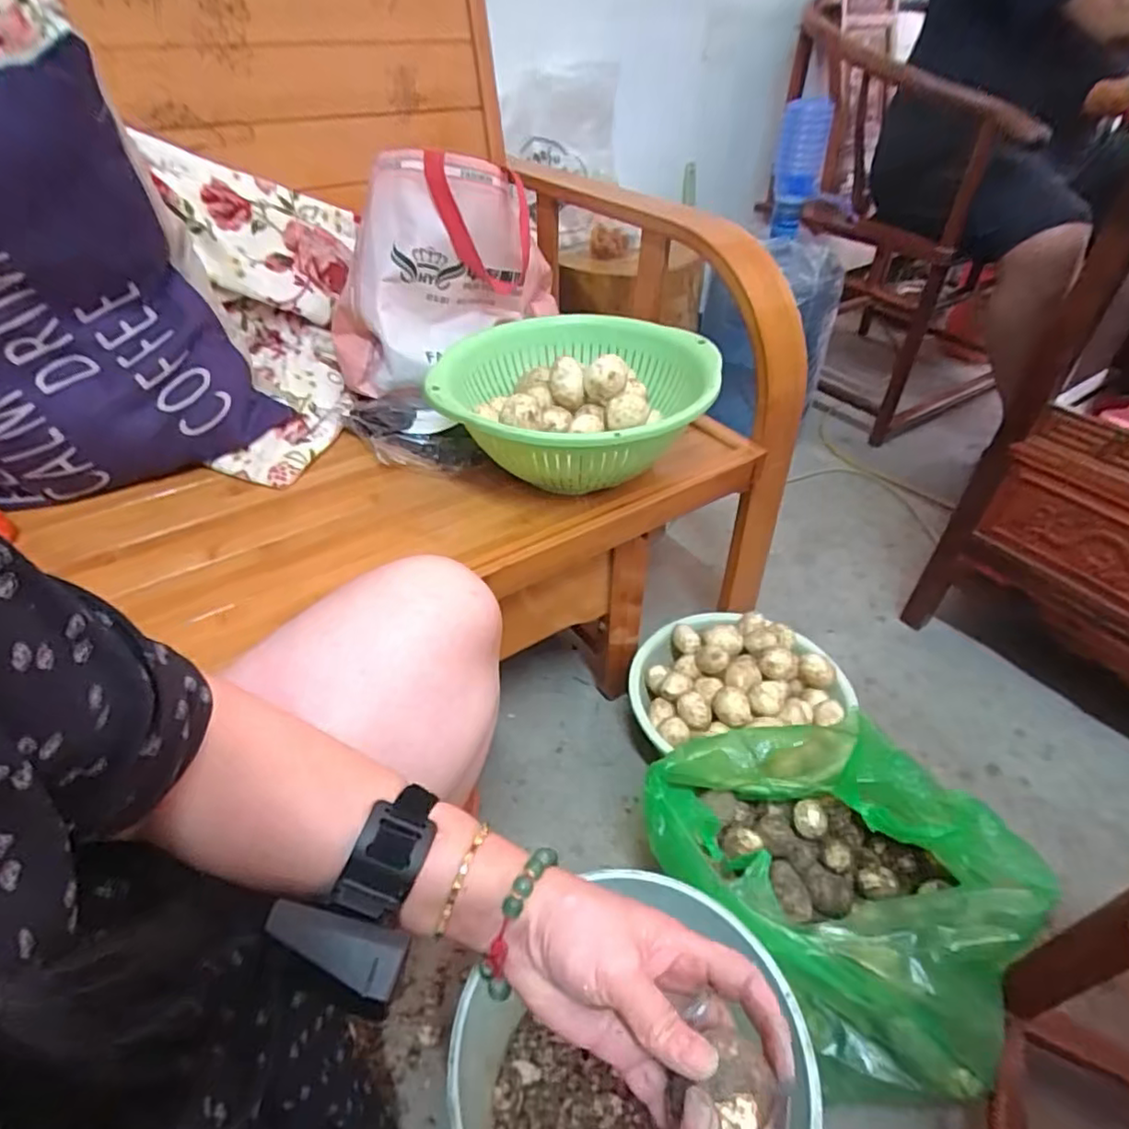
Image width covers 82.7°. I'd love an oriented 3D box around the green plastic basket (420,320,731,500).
[{"bbox_3d":[0.014,-0.162,0.686,0.271,0.117,0.268,5,43,5],"label":"green plastic basket"}]

